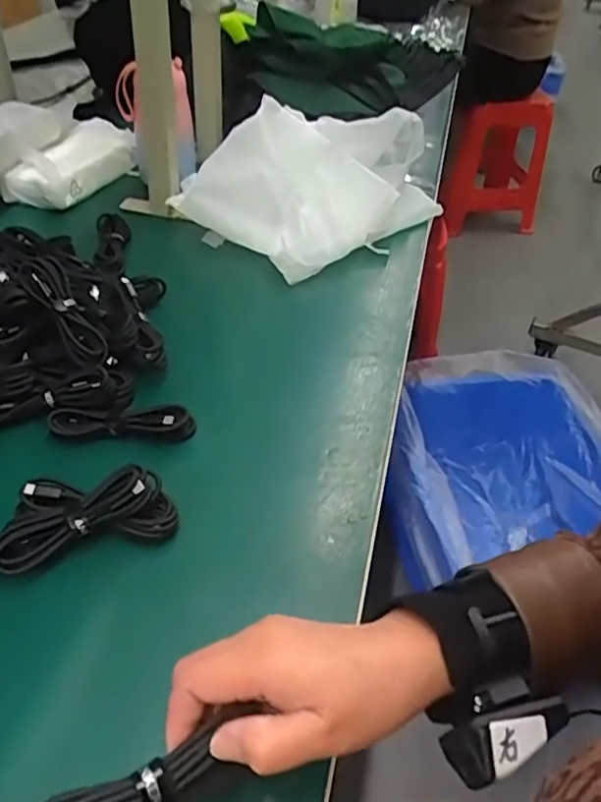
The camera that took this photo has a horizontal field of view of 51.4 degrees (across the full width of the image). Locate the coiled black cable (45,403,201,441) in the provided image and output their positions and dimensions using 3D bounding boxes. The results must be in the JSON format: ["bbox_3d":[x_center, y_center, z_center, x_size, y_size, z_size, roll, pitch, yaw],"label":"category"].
[{"bbox_3d":[-0.146,0.016,0.513,0.114,0.025,0.023,3,43,-2],"label":"coiled black cable"}]

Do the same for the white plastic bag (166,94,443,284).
[{"bbox_3d":[0.026,-0.266,0.762,0.315,0.118,0.218,-25,51,-28],"label":"white plastic bag"}]

